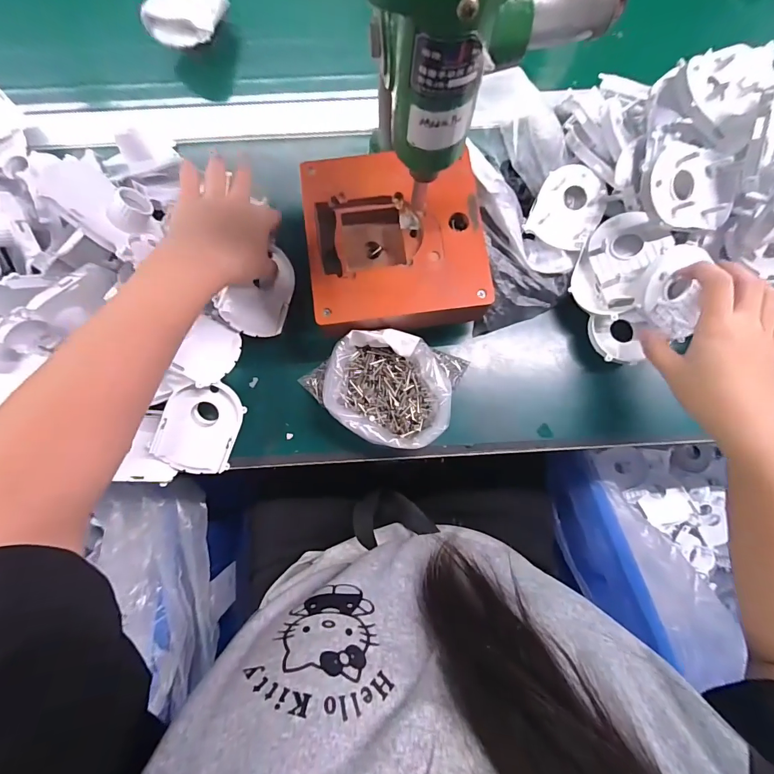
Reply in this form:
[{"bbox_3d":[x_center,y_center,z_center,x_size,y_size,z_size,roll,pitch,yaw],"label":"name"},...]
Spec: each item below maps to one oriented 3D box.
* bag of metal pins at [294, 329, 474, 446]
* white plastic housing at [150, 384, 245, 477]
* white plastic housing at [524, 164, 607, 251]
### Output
[{"bbox_3d":[-0.007,-0.001,0.364,0.144,0.043,0.099,15,82,2],"label":"bag of metal pins"},{"bbox_3d":[-0.173,0.036,0.372,0.061,0.022,0.088,18,97,-15],"label":"white plastic housing"},{"bbox_3d":[0.177,-0.176,0.392,0.062,0.021,0.074,31,83,4],"label":"white plastic housing"}]

